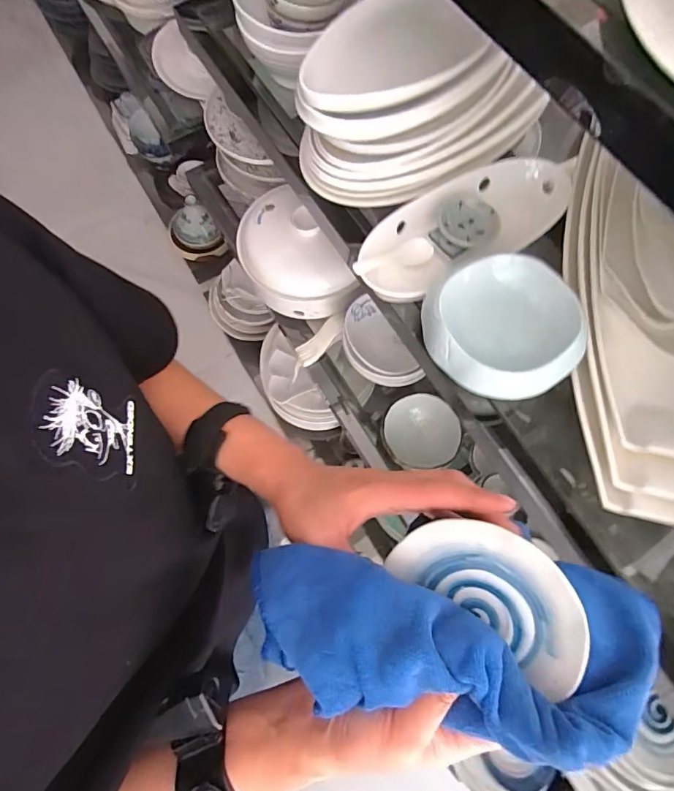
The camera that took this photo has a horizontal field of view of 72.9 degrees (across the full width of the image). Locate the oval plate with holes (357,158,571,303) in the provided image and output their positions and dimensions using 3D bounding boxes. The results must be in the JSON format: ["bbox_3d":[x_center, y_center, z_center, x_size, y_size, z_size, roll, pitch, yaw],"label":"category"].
[{"bbox_3d":[0.179,-0.232,0.648,0.335,0.049,0.135,-27,73,-9],"label":"oval plate with holes"}]

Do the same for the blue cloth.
[{"bbox_3d":[0.067,0.142,0.268,0.238,0.051,0.096,10,72,2],"label":"blue cloth"}]

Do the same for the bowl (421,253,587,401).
[{"bbox_3d":[0.195,-0.086,0.543,0.167,0.056,0.187,-36,75,-11],"label":"bowl"}]

